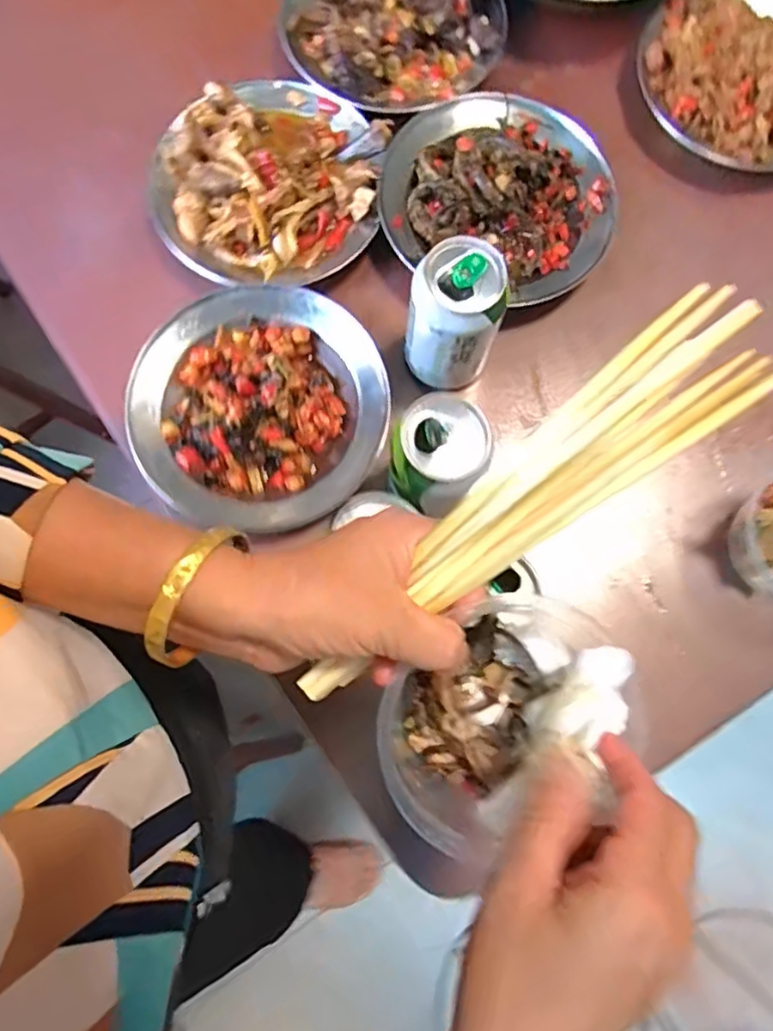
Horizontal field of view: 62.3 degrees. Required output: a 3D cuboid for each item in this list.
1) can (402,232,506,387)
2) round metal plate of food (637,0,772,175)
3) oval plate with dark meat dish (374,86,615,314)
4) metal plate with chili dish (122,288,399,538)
[{"bbox_3d":[0.047,-0.140,0.455,0.061,0.100,0.065,0,78,-1],"label":"can"},{"bbox_3d":[0.315,-0.385,0.545,0.189,0.038,0.177,0,78,-1],"label":"round metal plate of food"},{"bbox_3d":[0.094,-0.262,0.524,0.187,0.041,0.174,26,79,4],"label":"oval plate with dark meat dish"},{"bbox_3d":[-0.097,-0.083,0.490,0.187,0.030,0.180,0,78,-1],"label":"metal plate with chili dish"}]

